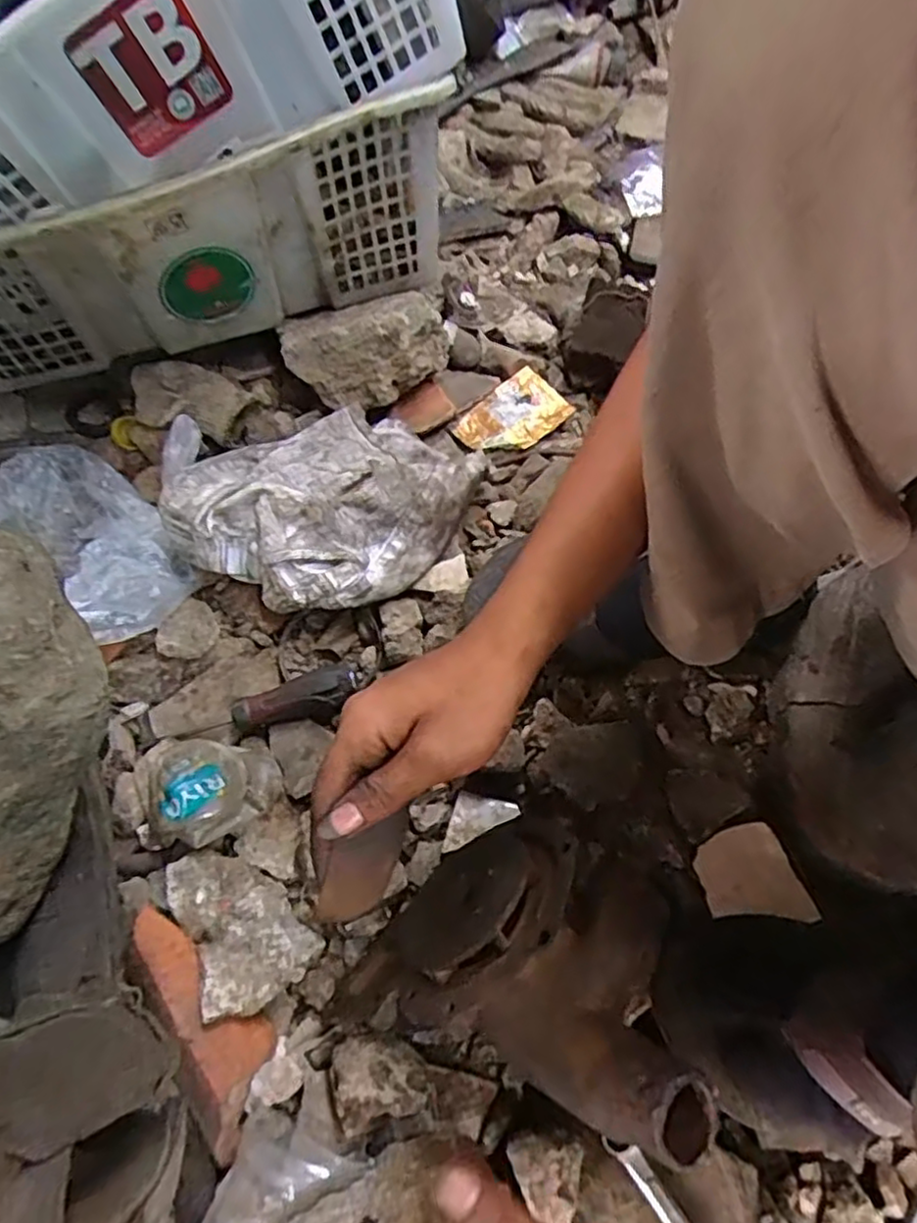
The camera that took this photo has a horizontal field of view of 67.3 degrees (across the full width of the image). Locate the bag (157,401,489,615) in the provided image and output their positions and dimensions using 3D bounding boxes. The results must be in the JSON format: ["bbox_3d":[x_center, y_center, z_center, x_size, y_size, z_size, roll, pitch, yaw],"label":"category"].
[{"bbox_3d":[-0.109,-0.101,0.580,0.197,0.058,0.218,33,71,17],"label":"bag"}]

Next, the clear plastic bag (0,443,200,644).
[{"bbox_3d":[-0.318,-0.066,0.600,0.210,0.054,0.110,37,72,19],"label":"clear plastic bag"}]

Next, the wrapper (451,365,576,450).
[{"bbox_3d":[0.052,-0.191,0.669,0.102,0.017,0.066,-35,67,-13],"label":"wrapper"}]

